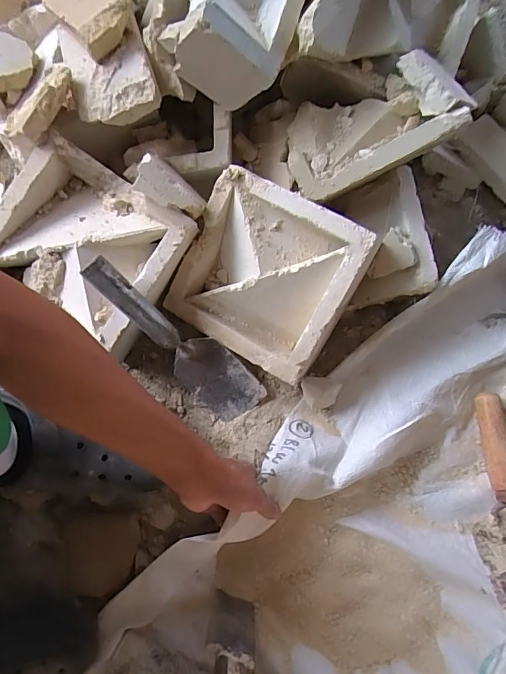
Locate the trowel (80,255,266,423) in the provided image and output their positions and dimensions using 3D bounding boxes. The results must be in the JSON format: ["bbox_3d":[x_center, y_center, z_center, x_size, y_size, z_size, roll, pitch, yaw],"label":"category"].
[{"bbox_3d":[-0.092,0.008,0.521,0.070,0.044,0.263,-50,122,-9],"label":"trowel"}]

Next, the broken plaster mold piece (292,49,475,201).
[{"bbox_3d":[0.143,-0.251,0.547,0.232,0.086,0.123,-22,85,22],"label":"broken plaster mold piece"}]

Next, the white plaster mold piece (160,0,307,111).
[{"bbox_3d":[-0.001,-0.402,0.503,0.127,0.107,0.225,19,80,0],"label":"white plaster mold piece"}]

